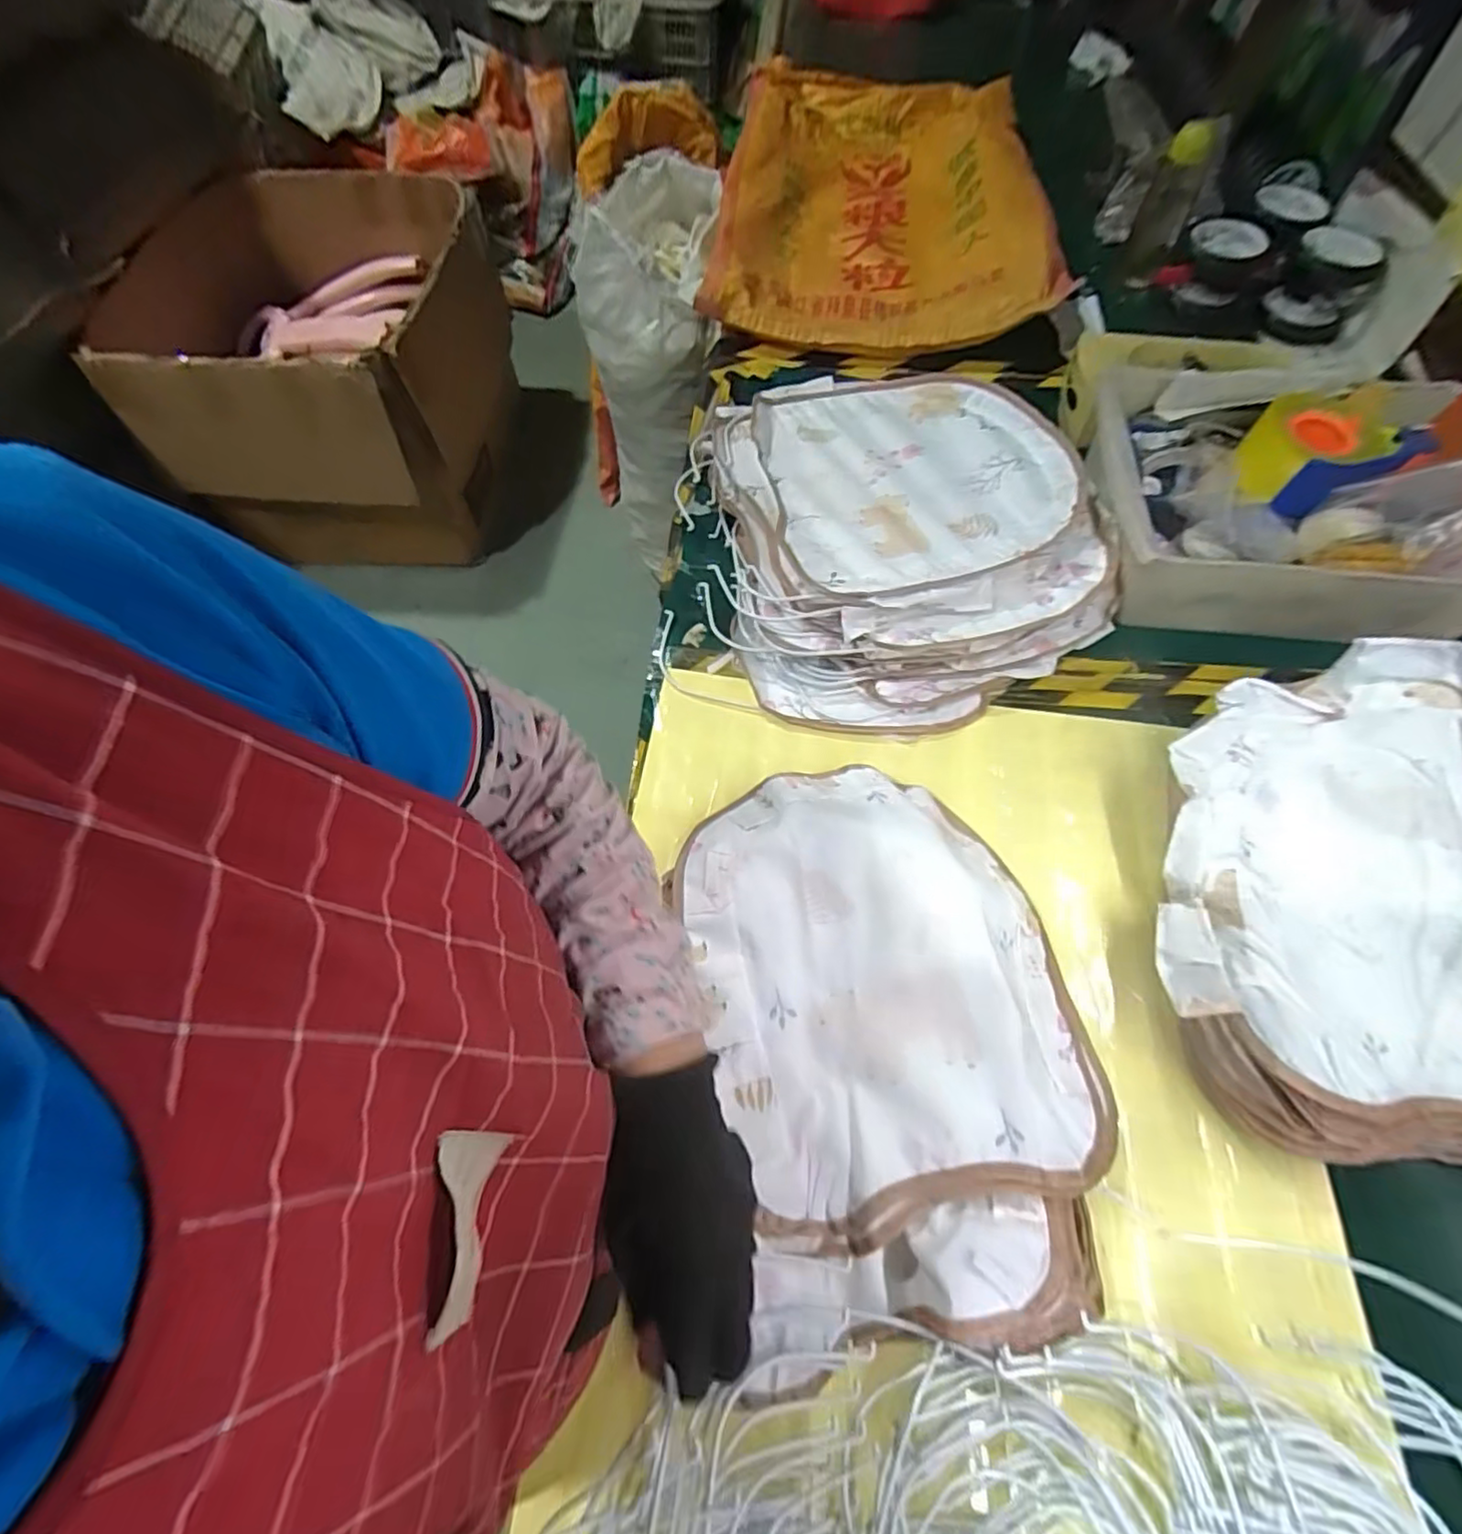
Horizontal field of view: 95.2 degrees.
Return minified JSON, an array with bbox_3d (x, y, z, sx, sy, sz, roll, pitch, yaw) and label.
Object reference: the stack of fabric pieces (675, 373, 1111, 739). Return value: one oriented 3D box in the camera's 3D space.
[{"bbox_3d":[0.189,-0.291,0.805,0.421,0.101,0.496,-15,65,-7],"label":"stack of fabric pieces"}]

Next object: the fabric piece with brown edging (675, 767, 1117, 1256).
[{"bbox_3d":[0.123,0.171,0.573,0.322,0.068,0.361,-14,65,-7],"label":"fabric piece with brown edging"}]

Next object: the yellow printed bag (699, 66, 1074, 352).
[{"bbox_3d":[0.242,-1.030,1.196,0.529,0.128,0.837,3,64,1],"label":"yellow printed bag"}]

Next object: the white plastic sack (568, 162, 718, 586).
[{"bbox_3d":[-0.155,-0.795,1.414,0.245,0.652,0.410,3,64,1],"label":"white plastic sack"}]

